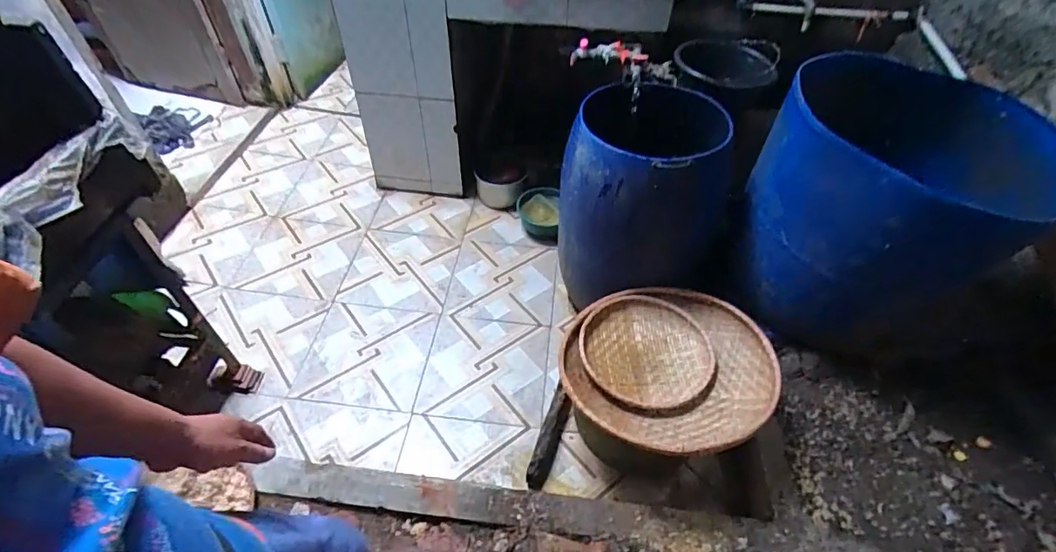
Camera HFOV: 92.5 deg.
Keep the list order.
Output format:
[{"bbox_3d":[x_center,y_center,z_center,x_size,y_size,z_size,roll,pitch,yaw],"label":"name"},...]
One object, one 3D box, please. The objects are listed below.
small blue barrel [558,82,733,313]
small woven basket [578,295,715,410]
[{"bbox_3d":[0.340,-0.185,1.720,0.468,0.798,0.441,-3,49,-5],"label":"small blue barrel"},{"bbox_3d":[0.337,0.218,1.456,0.375,0.101,0.365,6,49,3],"label":"small woven basket"}]

